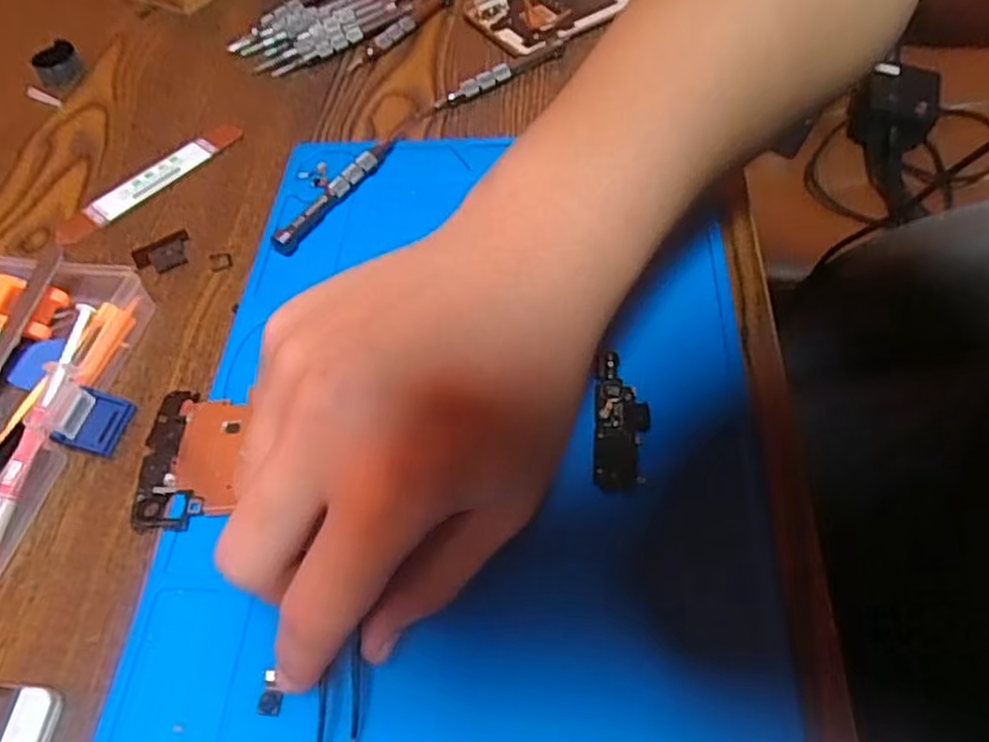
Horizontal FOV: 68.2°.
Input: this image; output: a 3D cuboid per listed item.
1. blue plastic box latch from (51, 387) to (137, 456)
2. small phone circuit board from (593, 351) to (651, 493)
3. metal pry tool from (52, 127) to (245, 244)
[{"bbox_3d":[-0.171,0.022,0.316,0.023,0.005,0.029,24,54,-14],"label":"blue plastic box latch"},{"bbox_3d":[0.052,0.021,0.298,0.021,0.005,0.062,3,55,7],"label":"small phone circuit board"},{"bbox_3d":[-0.195,-0.109,0.416,0.020,0.004,0.116,38,67,21],"label":"metal pry tool"}]

